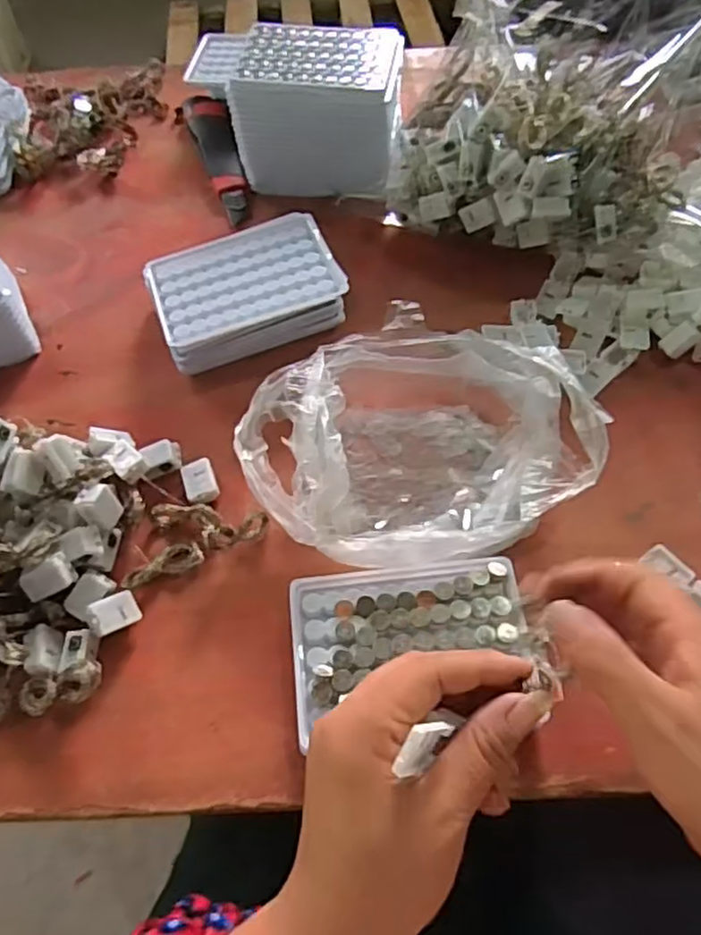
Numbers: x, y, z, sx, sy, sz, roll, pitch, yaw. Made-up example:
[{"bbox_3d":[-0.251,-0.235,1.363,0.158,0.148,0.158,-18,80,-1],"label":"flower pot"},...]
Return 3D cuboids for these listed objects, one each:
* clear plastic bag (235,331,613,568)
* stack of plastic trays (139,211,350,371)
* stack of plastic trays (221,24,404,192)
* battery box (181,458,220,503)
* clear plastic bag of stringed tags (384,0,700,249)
[{"bbox_3d":[0.040,-0.016,0.430,0.209,0.067,0.156,-17,58,-8],"label":"clear plastic bag"},{"bbox_3d":[-0.078,-0.128,0.510,0.133,0.046,0.097,-21,59,-10],"label":"stack of plastic trays"},{"bbox_3d":[-0.022,-0.297,0.579,0.134,0.098,0.096,8,59,7],"label":"stack of plastic trays"},{"bbox_3d":[-0.098,0.009,0.445,0.021,0.008,0.029,-18,60,-9],"label":"battery box"},{"bbox_3d":[0.160,-0.266,0.516,0.229,0.157,0.173,21,61,15],"label":"clear plastic bag of stringed tags"}]

